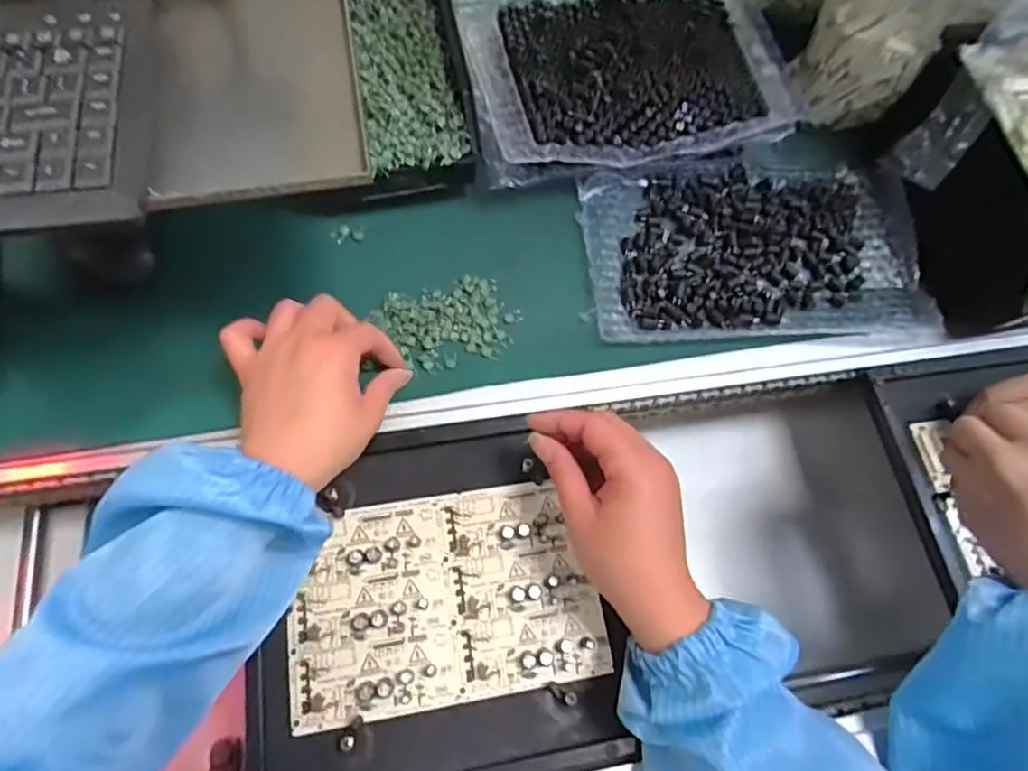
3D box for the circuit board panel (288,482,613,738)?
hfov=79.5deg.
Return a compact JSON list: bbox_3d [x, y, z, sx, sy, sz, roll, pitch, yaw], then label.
[{"bbox_3d":[-0.048,0.143,0.423,0.201,0.012,0.131,-9,70,-6],"label":"circuit board panel"}]

